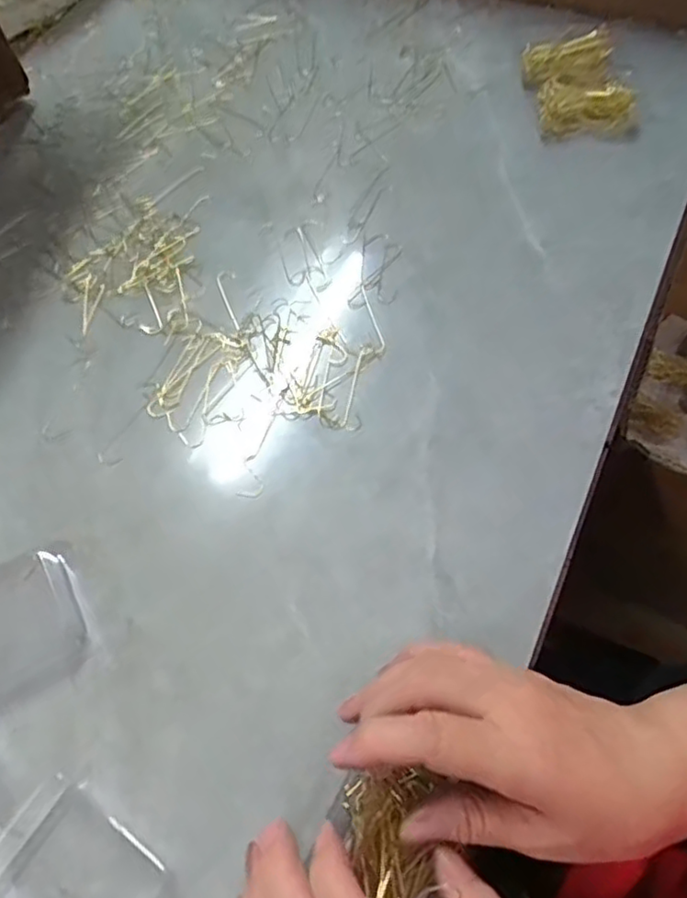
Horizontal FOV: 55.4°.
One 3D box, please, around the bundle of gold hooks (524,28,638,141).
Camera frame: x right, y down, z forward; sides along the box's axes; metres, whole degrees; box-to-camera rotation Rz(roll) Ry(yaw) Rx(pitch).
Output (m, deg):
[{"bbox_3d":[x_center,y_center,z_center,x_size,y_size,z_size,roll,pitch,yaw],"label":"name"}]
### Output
[{"bbox_3d":[0.188,-0.298,0.527,0.071,0.023,0.109,-6,62,1],"label":"bundle of gold hooks"}]

